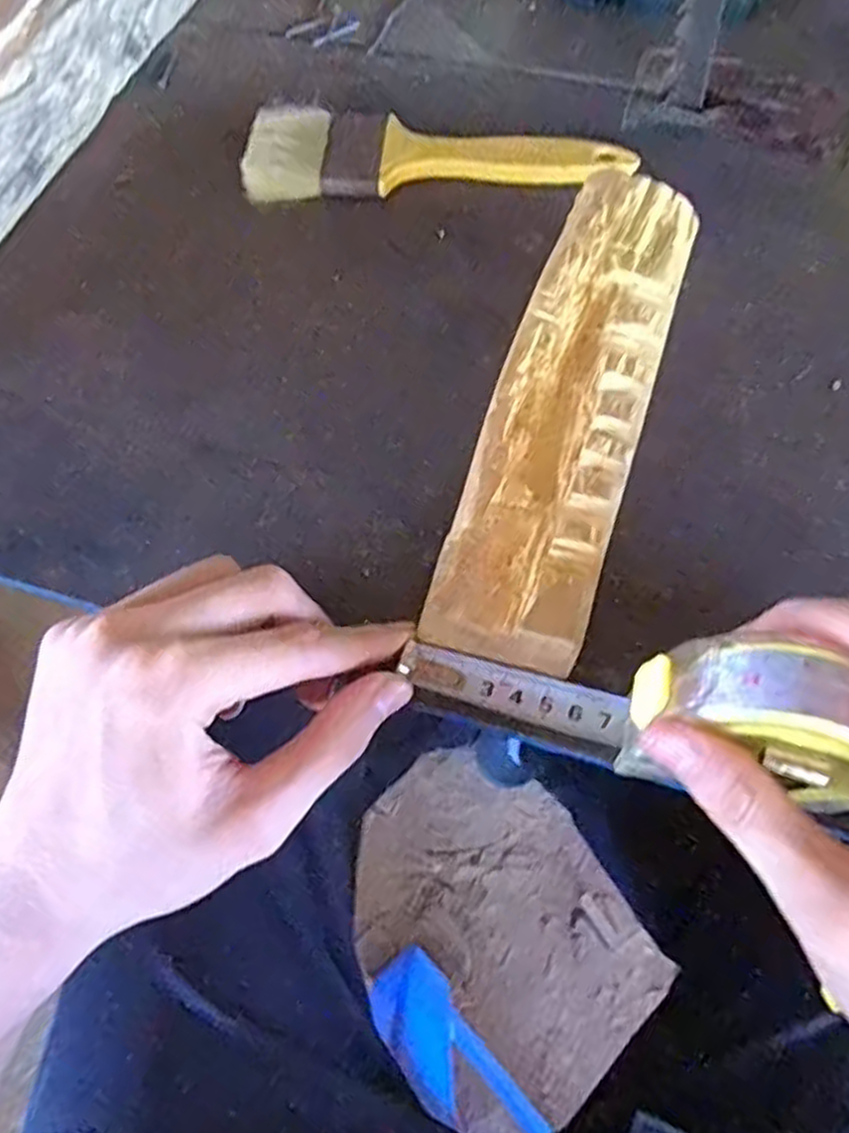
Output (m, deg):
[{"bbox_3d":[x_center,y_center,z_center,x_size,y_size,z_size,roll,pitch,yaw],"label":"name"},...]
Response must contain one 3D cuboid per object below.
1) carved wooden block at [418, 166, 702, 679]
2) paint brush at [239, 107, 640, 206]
[{"bbox_3d":[0.055,-0.058,0.290,0.052,0.042,0.201,17,68,10],"label":"carved wooden block"},{"bbox_3d":[0.005,-0.195,0.368,0.175,0.009,0.049,-2,66,2],"label":"paint brush"}]

